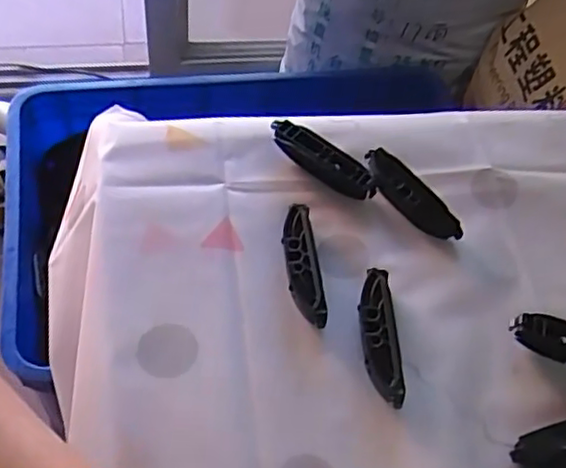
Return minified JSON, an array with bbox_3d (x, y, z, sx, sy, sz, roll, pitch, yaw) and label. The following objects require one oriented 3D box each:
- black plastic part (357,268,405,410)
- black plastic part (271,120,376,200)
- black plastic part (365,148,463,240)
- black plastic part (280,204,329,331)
[{"bbox_3d":[0.054,0.057,0.368,0.021,0.016,0.077,3,55,-3],"label":"black plastic part"},{"bbox_3d":[0.026,-0.050,0.438,0.081,0.021,0.018,34,59,17],"label":"black plastic part"},{"bbox_3d":[0.083,-0.025,0.431,0.018,0.020,0.081,-35,65,-25],"label":"black plastic part"},{"bbox_3d":[0.011,0.018,0.389,0.018,0.015,0.077,-4,56,-8],"label":"black plastic part"}]

